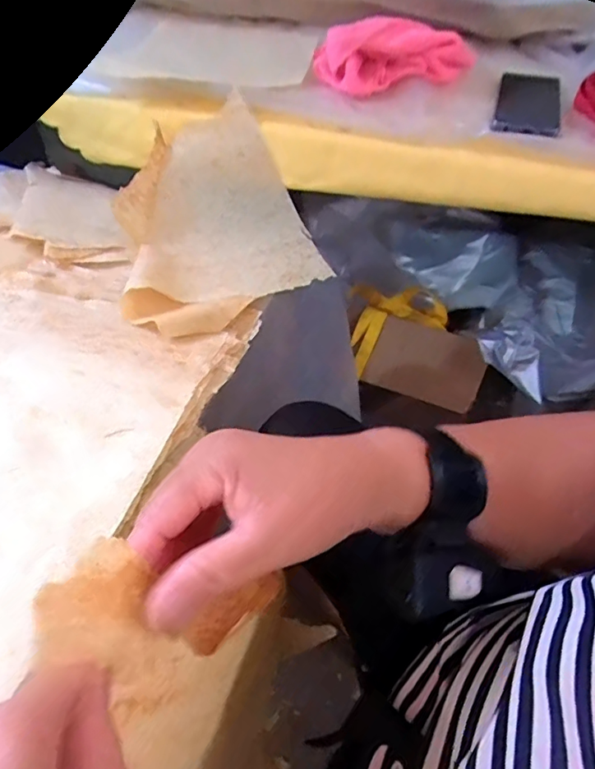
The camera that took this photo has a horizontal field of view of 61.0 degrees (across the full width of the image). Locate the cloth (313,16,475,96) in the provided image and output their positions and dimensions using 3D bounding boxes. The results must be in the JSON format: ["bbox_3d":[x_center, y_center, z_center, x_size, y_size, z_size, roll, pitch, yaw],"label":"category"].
[{"bbox_3d":[0.131,-0.420,0.632,0.213,0.065,0.084,-10,52,-8],"label":"cloth"}]

